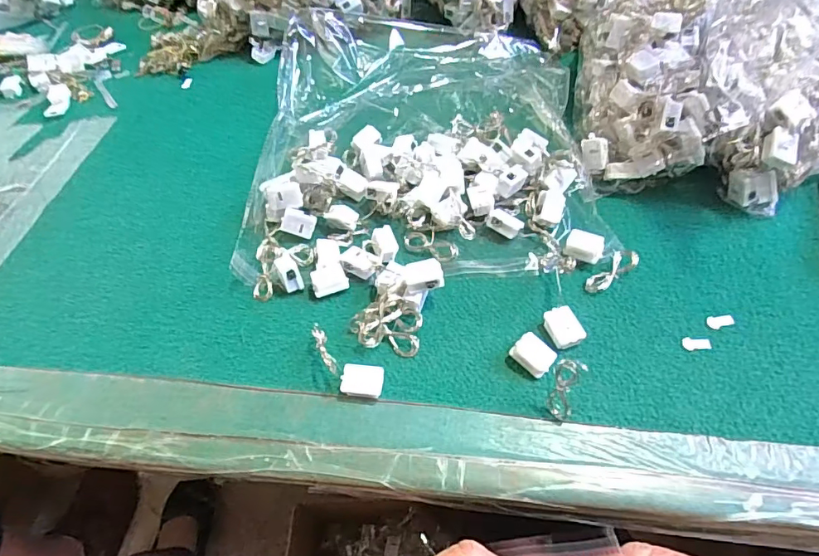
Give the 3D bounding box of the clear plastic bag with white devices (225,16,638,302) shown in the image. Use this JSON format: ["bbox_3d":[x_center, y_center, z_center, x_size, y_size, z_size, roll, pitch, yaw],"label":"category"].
[{"bbox_3d":[0.014,-0.135,0.450,0.296,0.059,0.371,-1,54,4],"label":"clear plastic bag with white devices"}]

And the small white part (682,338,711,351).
[{"bbox_3d":[0.200,0.045,0.338,0.018,0.004,0.010,-4,54,2],"label":"small white part"}]

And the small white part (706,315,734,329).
[{"bbox_3d":[0.222,0.030,0.346,0.017,0.004,0.010,-12,54,-4],"label":"small white part"}]

